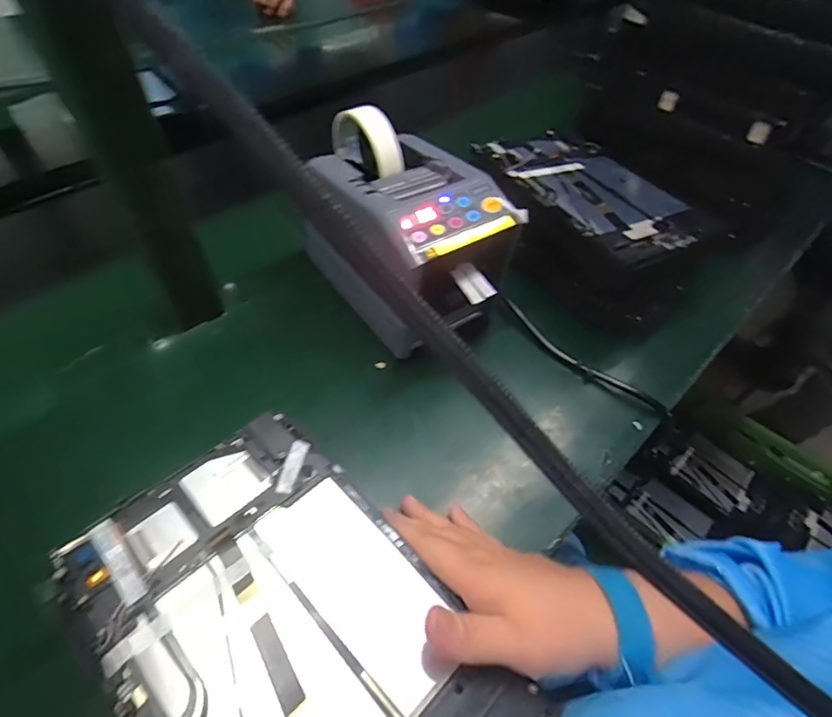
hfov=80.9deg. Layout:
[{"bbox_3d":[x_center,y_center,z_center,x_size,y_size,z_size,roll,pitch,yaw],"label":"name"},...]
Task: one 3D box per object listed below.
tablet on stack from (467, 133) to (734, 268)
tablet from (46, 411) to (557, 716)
[{"bbox_3d":[0.181,-0.177,0.498,0.148,0.014,0.239,-15,50,-23],"label":"tablet on stack"},{"bbox_3d":[-0.064,0.143,0.254,0.147,0.015,0.238,-36,60,-28],"label":"tablet"}]

